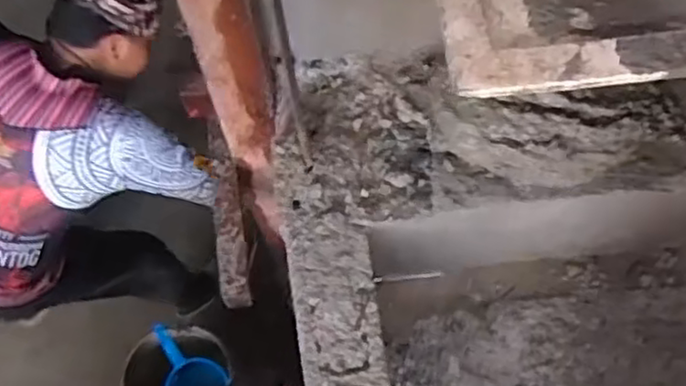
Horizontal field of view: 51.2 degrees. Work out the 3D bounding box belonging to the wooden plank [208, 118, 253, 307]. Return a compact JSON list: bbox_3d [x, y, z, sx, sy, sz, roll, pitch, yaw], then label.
[{"bbox_3d":[-0.172,0.028,1.066,0.046,0.039,0.277,-9,68,-3],"label":"wooden plank"}]

